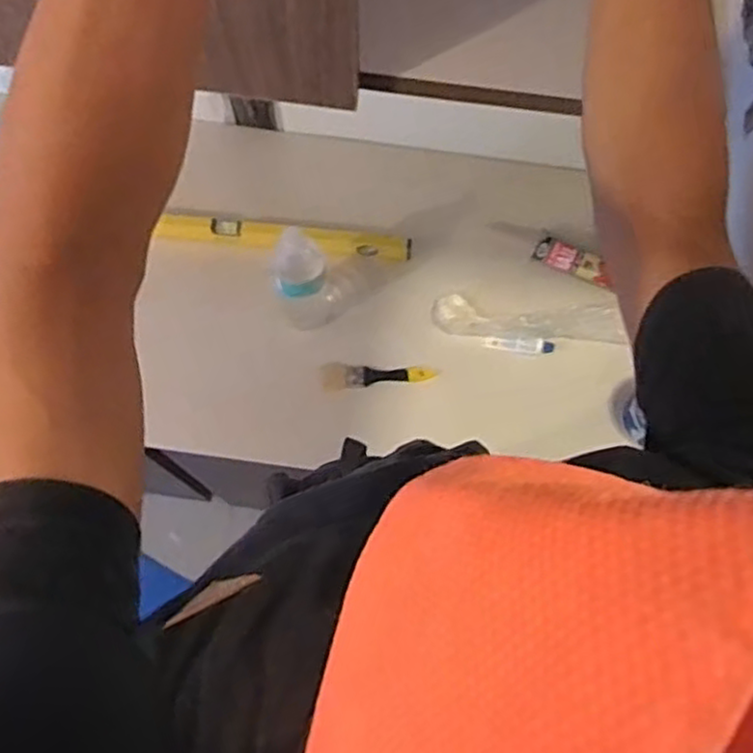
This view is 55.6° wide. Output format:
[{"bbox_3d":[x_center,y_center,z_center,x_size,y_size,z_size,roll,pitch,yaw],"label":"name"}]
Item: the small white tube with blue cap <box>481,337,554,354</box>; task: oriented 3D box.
[{"bbox_3d":[0.235,-0.052,1.177,0.113,0.018,0.024,4,72,0],"label":"small white tube with blue cap"}]

